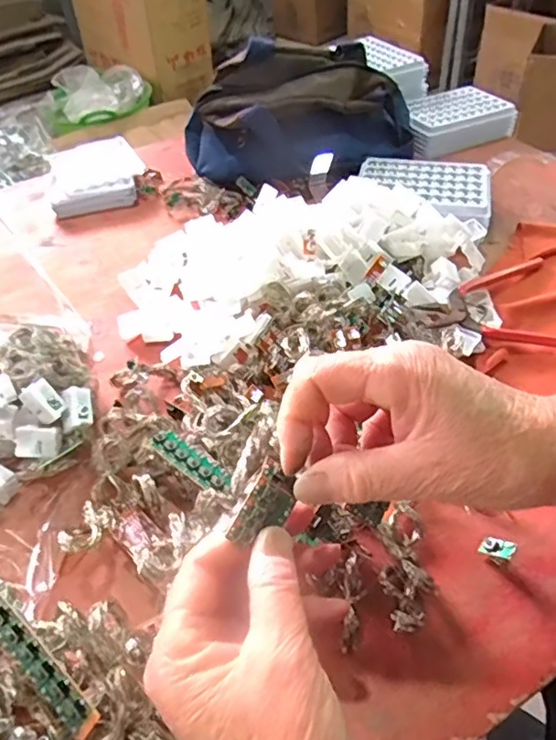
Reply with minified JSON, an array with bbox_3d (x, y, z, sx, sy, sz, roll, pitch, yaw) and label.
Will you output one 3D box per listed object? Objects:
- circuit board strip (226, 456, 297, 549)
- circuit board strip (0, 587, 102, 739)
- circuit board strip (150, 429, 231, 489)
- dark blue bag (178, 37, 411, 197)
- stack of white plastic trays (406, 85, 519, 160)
[{"bbox_3d":[-0.004,0.059,0.248,0.020,0.005,0.038,31,70,-8],"label":"circuit board strip"},{"bbox_3d":[-0.117,0.102,0.242,0.122,0.009,0.013,41,60,16],"label":"circuit board strip"},{"bbox_3d":[-0.051,0.053,0.342,0.059,0.004,0.020,31,36,27],"label":"circuit board strip"},{"bbox_3d":[0.023,-0.279,0.620,0.247,0.099,0.137,-1,46,4],"label":"dark blue bag"},{"bbox_3d":[0.208,-0.304,0.701,0.128,0.035,0.096,-19,48,-13],"label":"stack of white plastic trays"}]

